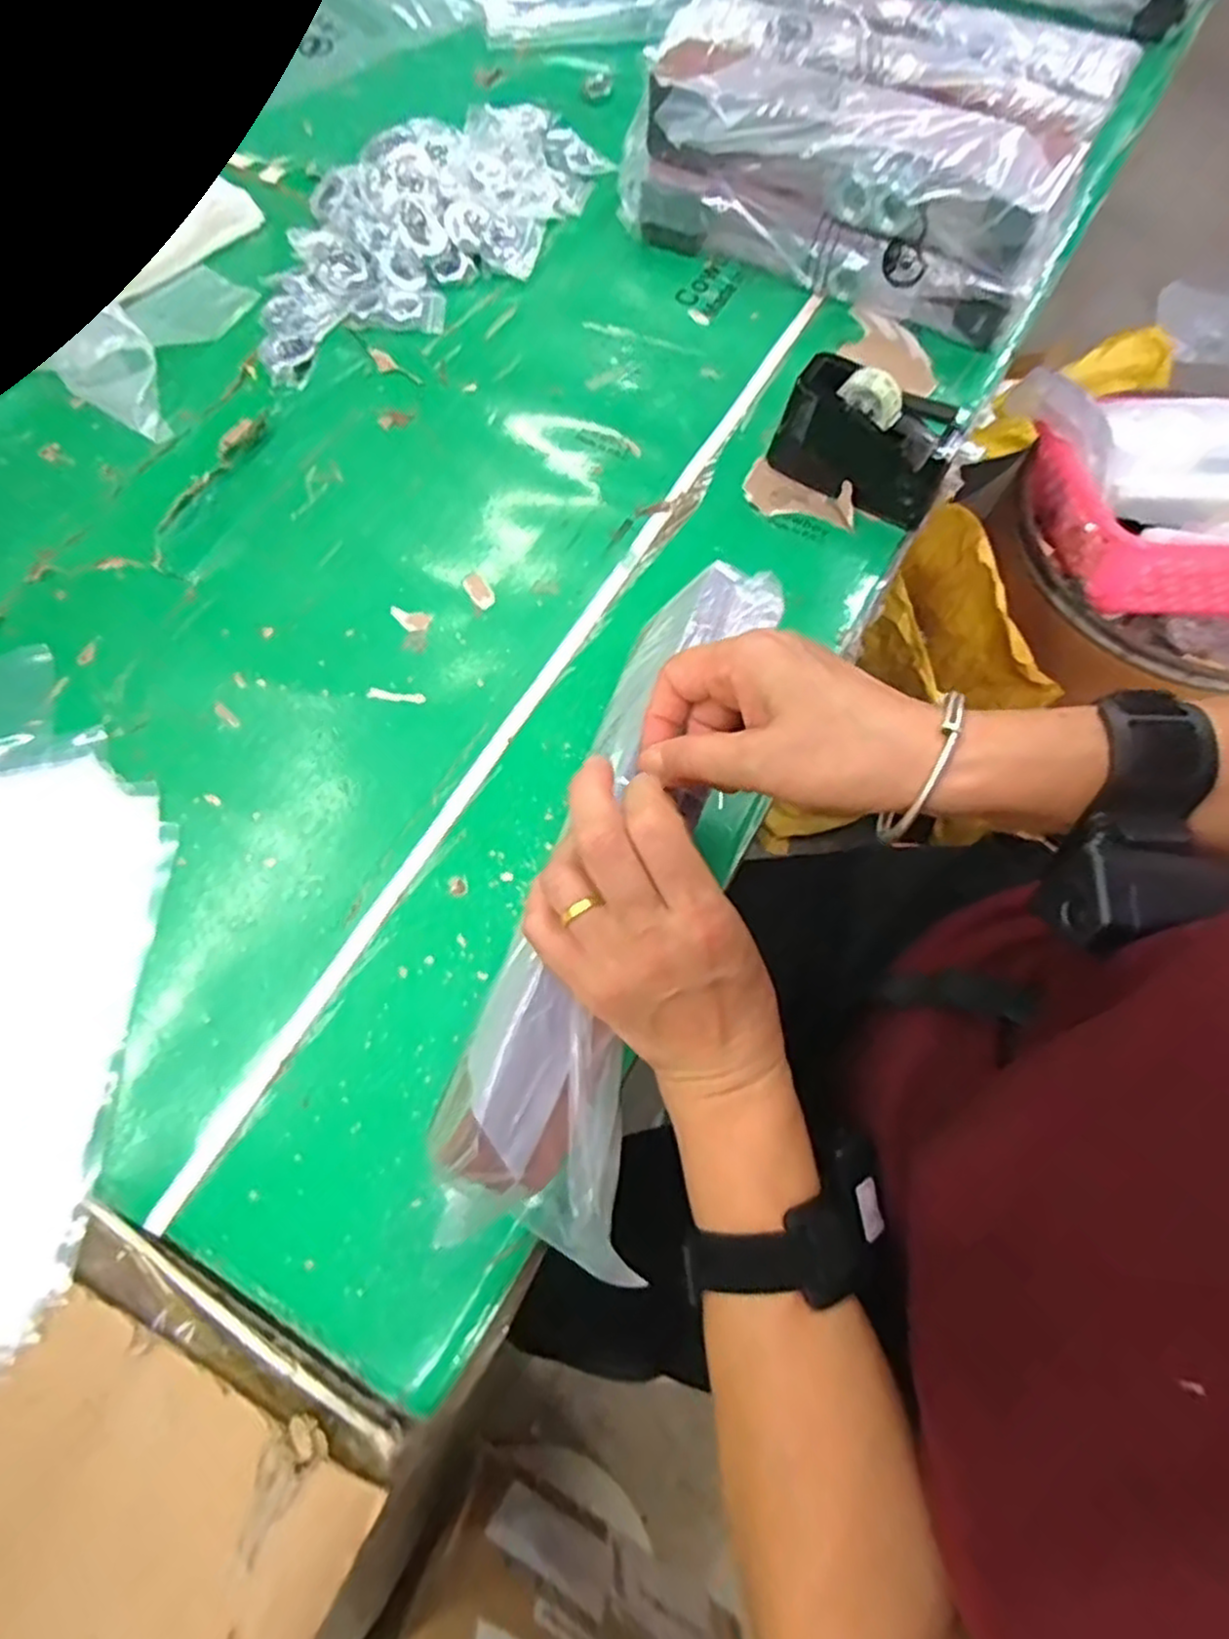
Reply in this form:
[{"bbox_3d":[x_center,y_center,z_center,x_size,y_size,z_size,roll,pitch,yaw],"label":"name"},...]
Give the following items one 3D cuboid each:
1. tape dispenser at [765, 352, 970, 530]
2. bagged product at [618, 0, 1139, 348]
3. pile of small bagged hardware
[{"bbox_3d":[0.168,-0.257,0.499,0.116,0.070,0.052,27,71,8],"label":"tape dispenser"},{"bbox_3d":[0.192,-0.534,0.588,0.324,0.100,0.214,21,70,6],"label":"bagged product"},{"bbox_3d":[-0.162,-0.480,0.603,0.185,0.030,0.345,26,70,9],"label":"pile of small bagged hardware"}]

